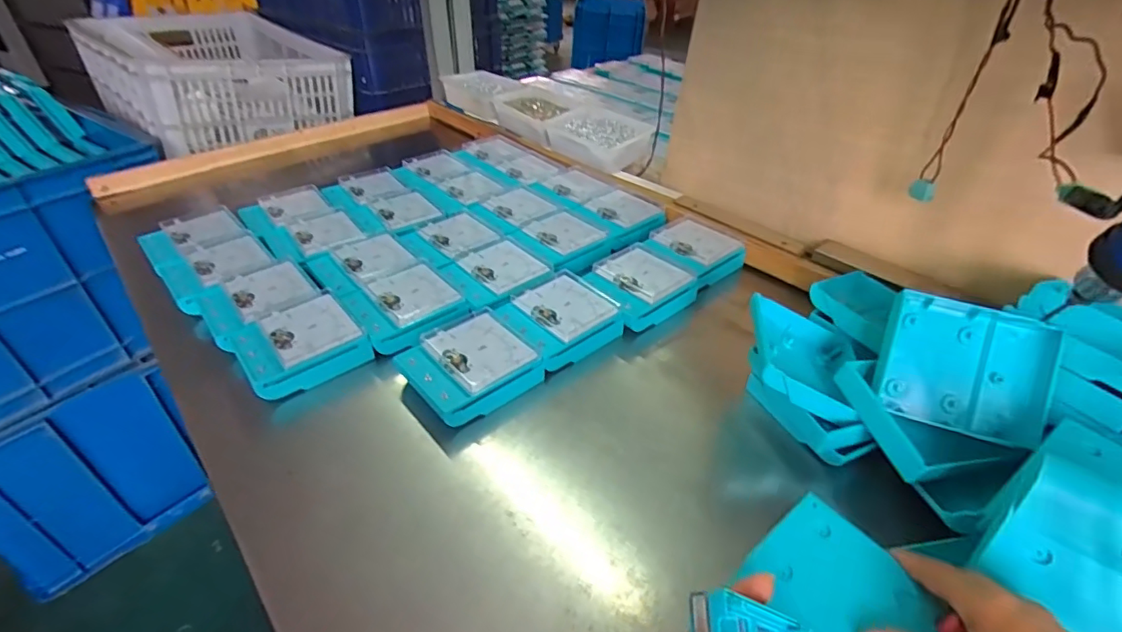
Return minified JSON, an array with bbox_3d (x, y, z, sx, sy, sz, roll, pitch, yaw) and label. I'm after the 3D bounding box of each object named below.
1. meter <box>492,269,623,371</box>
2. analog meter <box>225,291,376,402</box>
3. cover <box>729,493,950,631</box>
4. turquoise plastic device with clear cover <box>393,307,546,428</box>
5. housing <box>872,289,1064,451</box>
[{"bbox_3d":[-0.004,0.002,0.600,0.113,0.039,0.104,-26,45,-30],"label":"meter"},{"bbox_3d":[-0.276,0.031,0.563,0.115,0.039,0.097,-28,46,-31],"label":"analog meter"},{"bbox_3d":[0.173,0.185,0.341,0.107,0.016,0.106,-29,50,-20],"label":"cover"},{"bbox_3d":[-0.092,0.049,0.537,0.115,0.033,0.105,-27,45,-31],"label":"turquoise plastic device with clear cover"},{"bbox_3d":[0.327,0.039,0.433,0.116,0.105,0.023,15,-5,21],"label":"housing"}]

